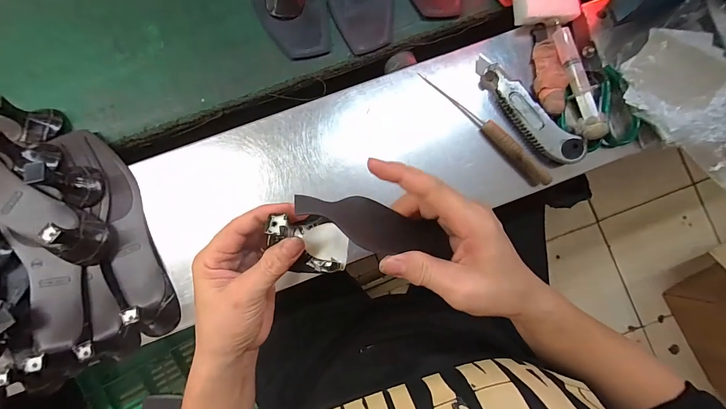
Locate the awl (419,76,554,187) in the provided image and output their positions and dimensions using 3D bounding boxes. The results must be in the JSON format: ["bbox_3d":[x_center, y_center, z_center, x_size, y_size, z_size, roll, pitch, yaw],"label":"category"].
[{"bbox_3d":[0.146,-0.090,0.398,0.187,0.017,0.018,44,83,4],"label":"awl"}]

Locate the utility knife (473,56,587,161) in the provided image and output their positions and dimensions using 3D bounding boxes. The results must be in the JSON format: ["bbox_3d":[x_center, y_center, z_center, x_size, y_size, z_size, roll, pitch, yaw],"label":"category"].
[{"bbox_3d":[0.191,-0.110,0.398,0.034,0.027,0.162,-42,86,-7],"label":"utility knife"}]

